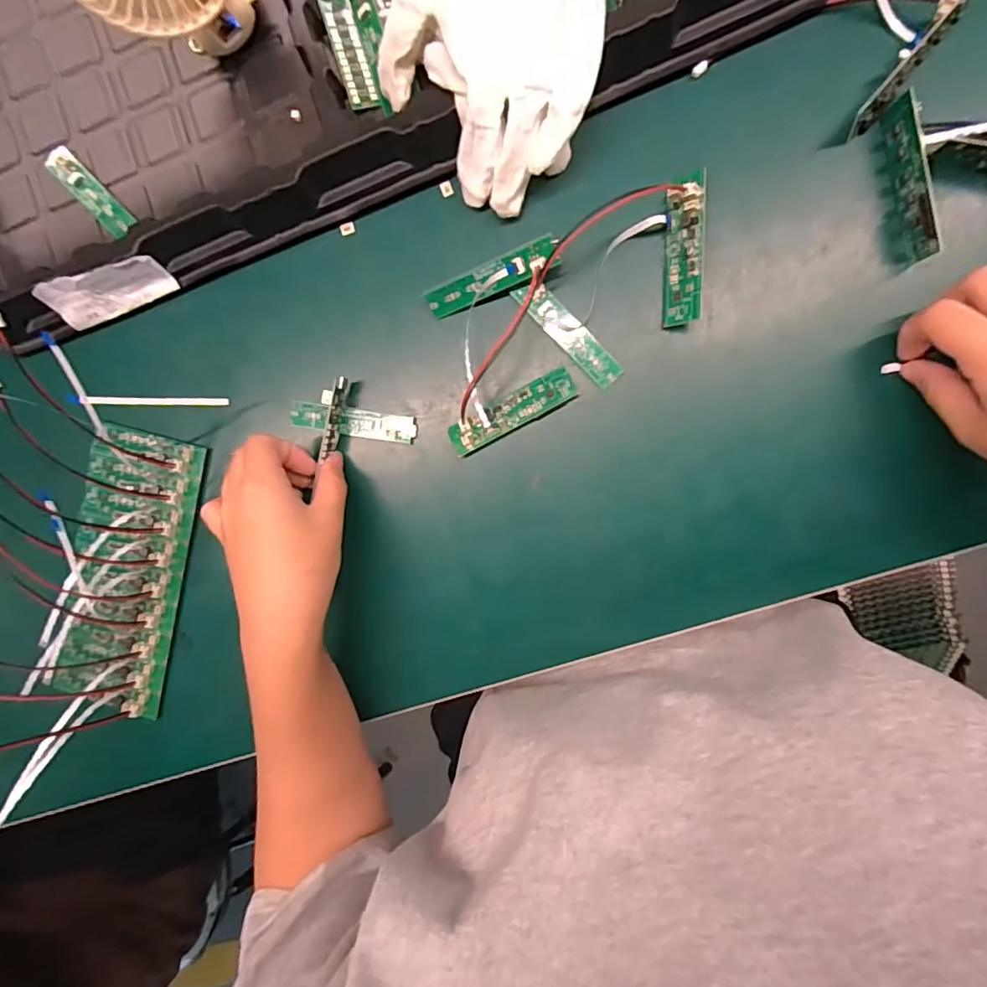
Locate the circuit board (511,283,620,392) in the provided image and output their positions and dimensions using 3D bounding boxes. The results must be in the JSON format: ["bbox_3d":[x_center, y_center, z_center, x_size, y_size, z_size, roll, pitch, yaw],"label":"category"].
[{"bbox_3d":[0.046,-0.096,0.320,0.019,0.005,0.078,-43,87,8],"label":"circuit board"}]

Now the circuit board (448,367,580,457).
[{"bbox_3d":[0.011,-0.050,0.324,0.082,0.007,0.020,-27,89,9],"label":"circuit board"}]

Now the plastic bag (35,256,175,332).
[{"bbox_3d":[-0.246,-0.131,0.339,0.077,0.036,0.012,-15,68,8],"label":"plastic bag"}]

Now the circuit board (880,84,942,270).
[{"bbox_3d":[0.222,-0.165,0.281,0.007,0.024,0.081,-14,91,9],"label":"circuit board"}]

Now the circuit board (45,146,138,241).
[{"bbox_3d":[-0.260,-0.193,0.344,0.018,0.010,0.069,-45,86,8],"label":"circuit board"}]

